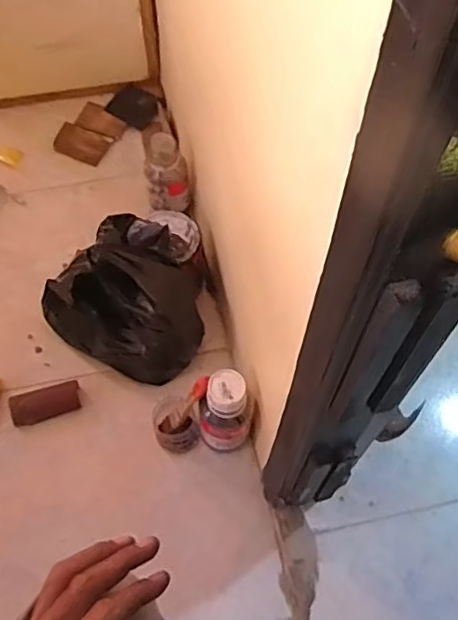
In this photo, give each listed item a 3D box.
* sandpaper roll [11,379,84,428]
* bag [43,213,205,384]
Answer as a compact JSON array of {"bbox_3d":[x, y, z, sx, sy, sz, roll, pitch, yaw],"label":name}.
[{"bbox_3d":[-0.278,0.141,0.905,0.102,0.020,0.047,-14,62,-9],"label":"sandpaper roll"},{"bbox_3d":[-0.153,-0.021,0.905,0.248,0.168,0.171,30,64,15],"label":"bag"}]

